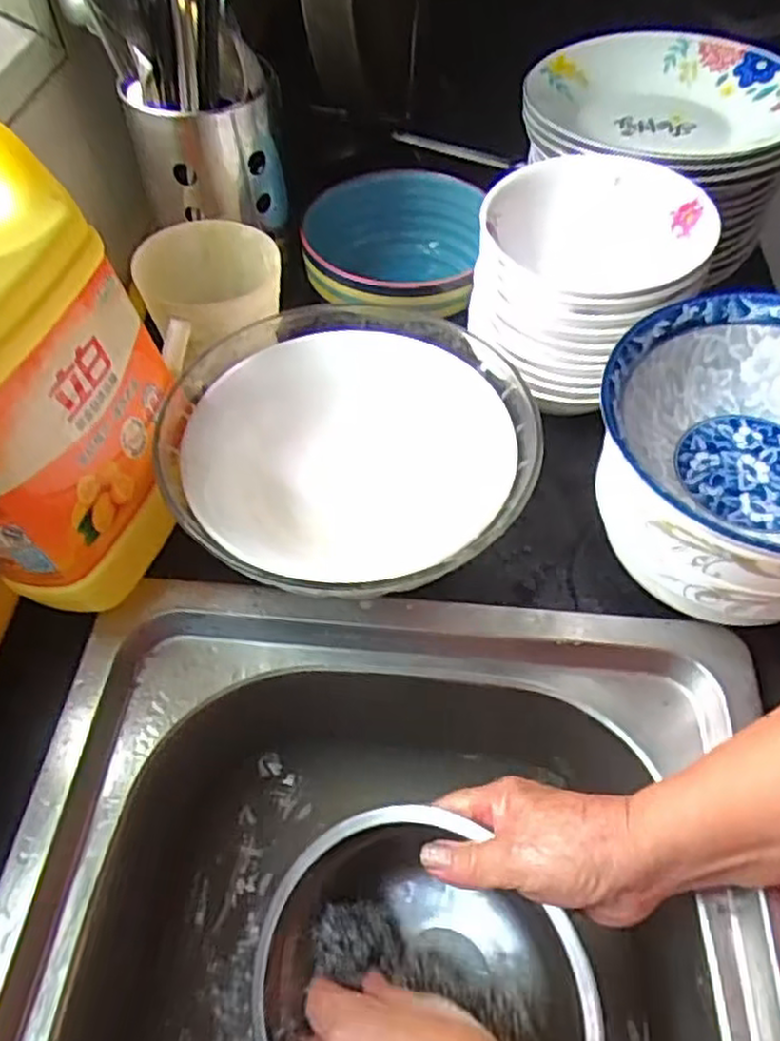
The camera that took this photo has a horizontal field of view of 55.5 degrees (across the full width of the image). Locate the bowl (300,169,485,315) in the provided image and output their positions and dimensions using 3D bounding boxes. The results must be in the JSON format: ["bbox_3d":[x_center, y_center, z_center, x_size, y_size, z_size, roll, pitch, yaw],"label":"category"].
[{"bbox_3d":[-0.001,-0.200,0.574,0.128,0.067,0.151,7,53,5],"label":"bowl"}]

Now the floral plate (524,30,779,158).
[{"bbox_3d":[0.197,-0.301,0.540,0.190,0.037,0.175,0,53,0],"label":"floral plate"}]

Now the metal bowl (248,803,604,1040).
[{"bbox_3d":[0.018,0.251,0.394,0.190,0.059,0.190,-8,71,23],"label":"metal bowl"}]

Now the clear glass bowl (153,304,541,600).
[{"bbox_3d":[-0.026,-0.046,0.462,0.207,0.078,0.177,-6,53,-5],"label":"clear glass bowl"}]

